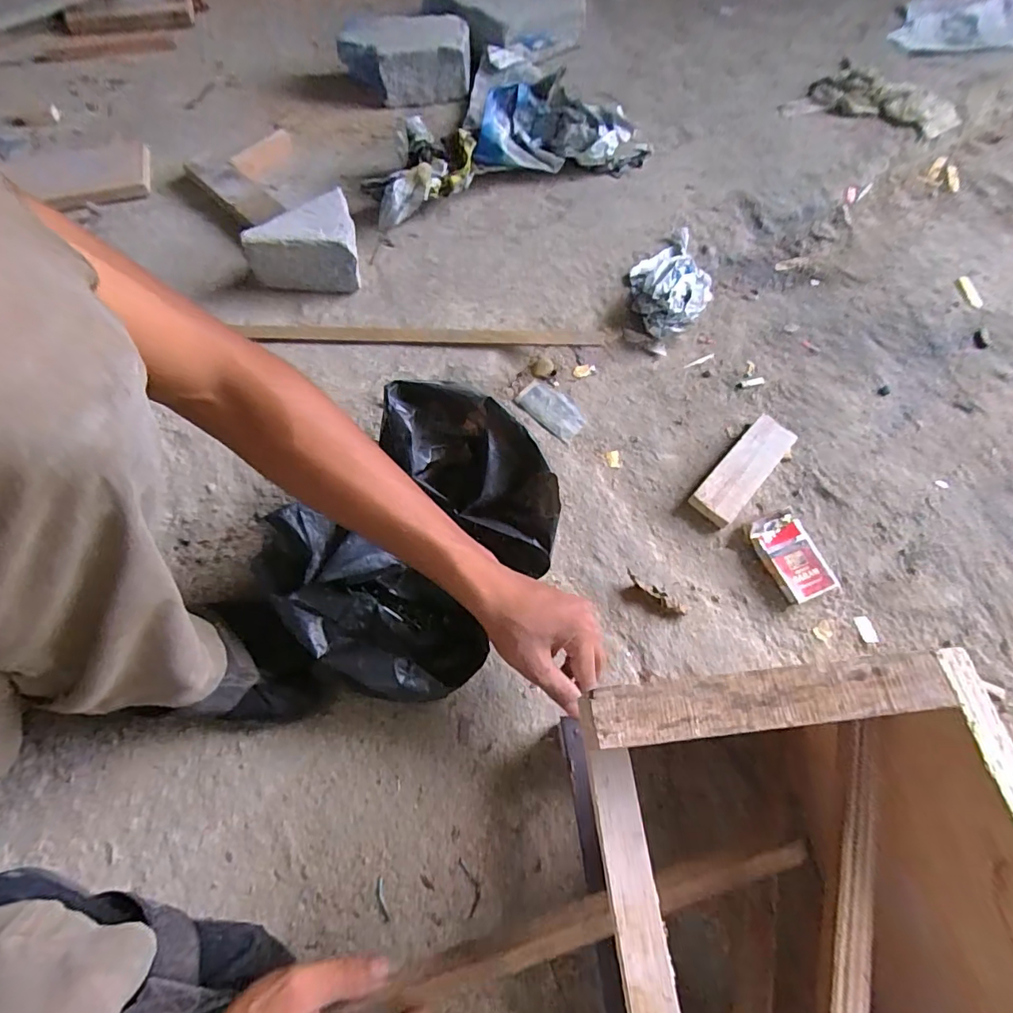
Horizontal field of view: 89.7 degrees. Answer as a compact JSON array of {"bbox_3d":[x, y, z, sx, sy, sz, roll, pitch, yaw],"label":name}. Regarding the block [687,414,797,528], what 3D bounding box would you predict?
[{"bbox_3d":[0.275,-0.042,0.593,0.050,0.027,0.151,40,70,18],"label":"block"}]

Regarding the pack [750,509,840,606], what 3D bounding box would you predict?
[{"bbox_3d":[0.307,0.054,0.550,0.060,0.017,0.094,-18,64,-9],"label":"pack"}]

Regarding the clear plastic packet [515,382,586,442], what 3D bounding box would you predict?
[{"bbox_3d":[0.057,-0.121,0.633,0.085,0.016,0.049,36,69,17],"label":"clear plastic packet"}]

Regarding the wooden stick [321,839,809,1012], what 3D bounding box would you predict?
[{"bbox_3d":[0.043,0.273,0.329,0.308,0.017,0.021,-20,64,0],"label":"wooden stick"}]

